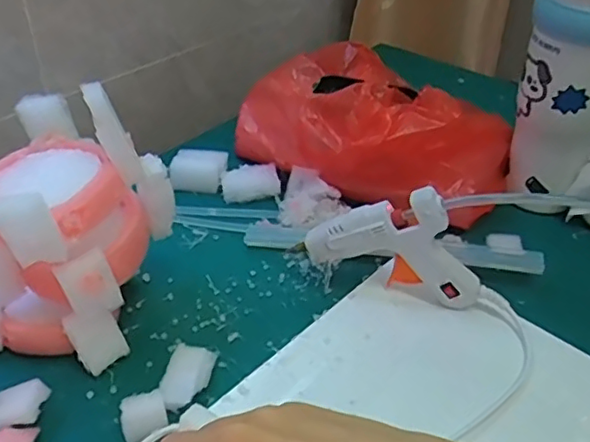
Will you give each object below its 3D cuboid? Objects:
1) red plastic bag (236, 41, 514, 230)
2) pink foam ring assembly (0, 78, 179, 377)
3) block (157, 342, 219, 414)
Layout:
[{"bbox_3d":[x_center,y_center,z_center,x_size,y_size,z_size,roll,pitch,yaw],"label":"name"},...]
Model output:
[{"bbox_3d":[0.082,-0.103,0.643,0.271,0.126,0.188,29,46,31],"label":"red plastic bag"},{"bbox_3d":[-0.173,0.007,0.453,0.120,0.176,0.129,16,39,18],"label":"pink foam ring assembly"},{"bbox_3d":[-0.080,0.117,0.447,0.031,0.018,0.055,8,38,8],"label":"block"}]

